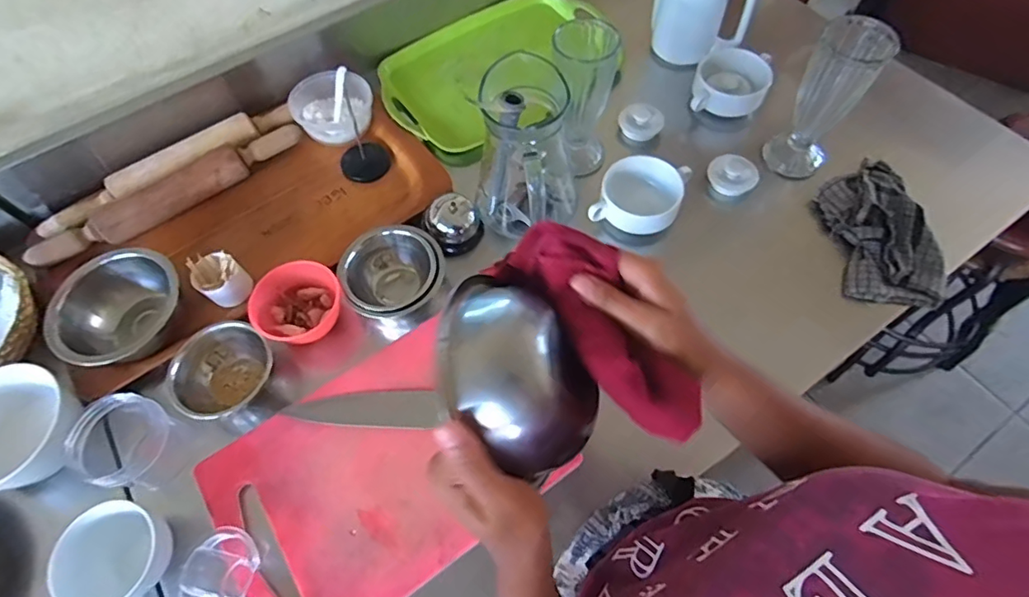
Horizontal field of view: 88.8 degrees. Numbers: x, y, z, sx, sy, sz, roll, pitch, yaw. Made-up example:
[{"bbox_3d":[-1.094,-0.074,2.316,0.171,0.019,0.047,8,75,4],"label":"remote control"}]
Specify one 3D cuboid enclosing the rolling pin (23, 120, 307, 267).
[{"bbox_3d":[-0.454,-0.141,0.697,0.360,0.051,0.053,-32,66,-13],"label":"rolling pin"}]

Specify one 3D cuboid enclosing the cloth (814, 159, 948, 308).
[{"bbox_3d":[0.482,-0.092,0.687,0.127,0.045,0.204,-3,62,1],"label":"cloth"}]

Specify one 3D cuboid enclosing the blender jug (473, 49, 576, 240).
[{"bbox_3d":[0.010,-0.166,0.621,0.119,0.194,0.099,38,70,20],"label":"blender jug"}]

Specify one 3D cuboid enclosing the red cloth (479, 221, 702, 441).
[{"bbox_3d":[0.055,0.016,0.317,0.058,0.033,0.151,-33,72,-14],"label":"red cloth"}]

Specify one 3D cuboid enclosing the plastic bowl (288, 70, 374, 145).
[{"bbox_3d":[-0.271,-0.278,0.772,0.109,0.052,0.104,-1,63,2],"label":"plastic bowl"}]

